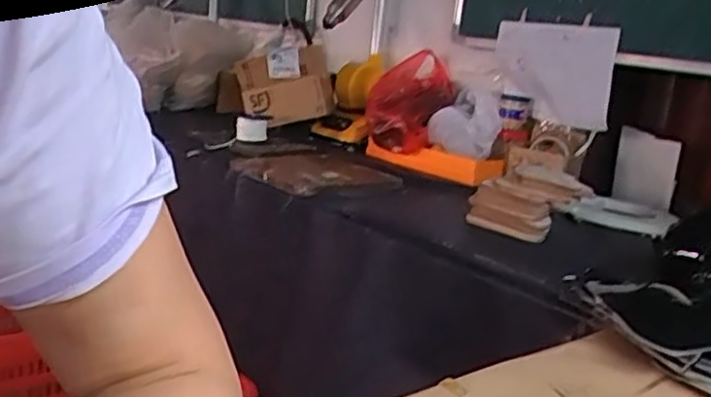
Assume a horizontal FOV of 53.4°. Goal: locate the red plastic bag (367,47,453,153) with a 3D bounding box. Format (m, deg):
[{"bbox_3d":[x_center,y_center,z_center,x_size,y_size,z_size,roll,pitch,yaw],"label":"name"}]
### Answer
[{"bbox_3d":[0.126,-0.227,1.625,0.164,0.093,0.300,12,49,17],"label":"red plastic bag"}]

